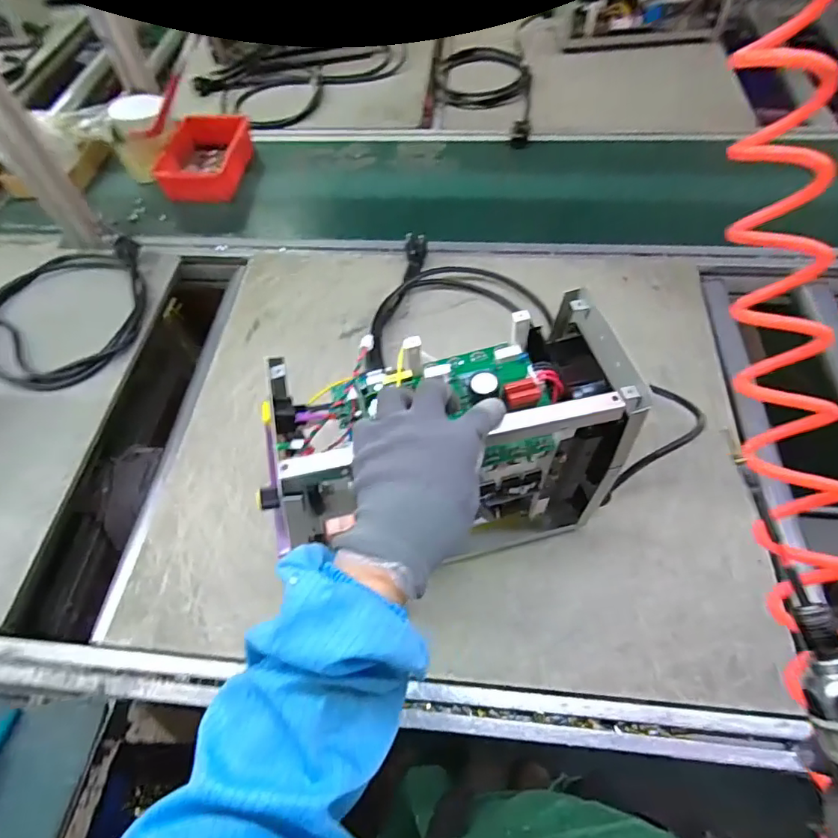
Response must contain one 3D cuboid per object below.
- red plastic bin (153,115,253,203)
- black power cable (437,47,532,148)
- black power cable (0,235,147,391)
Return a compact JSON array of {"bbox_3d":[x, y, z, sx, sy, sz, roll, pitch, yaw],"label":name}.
[{"bbox_3d":[-0.392,-0.479,0.949,0.127,0.064,0.157,7,59,8],"label":"red plastic bin"},{"bbox_3d":[0.139,-0.692,1.076,0.197,0.028,0.412,0,58,4],"label":"black power cable"},{"bbox_3d":[-0.590,-0.139,0.766,0.395,0.036,0.300,-34,62,-17],"label":"black power cable"}]

